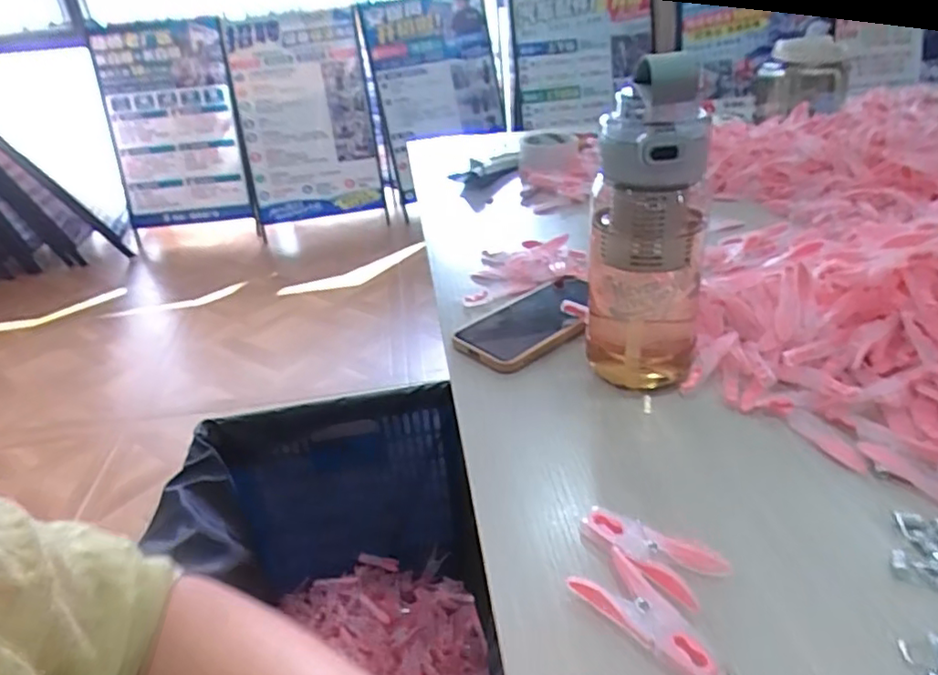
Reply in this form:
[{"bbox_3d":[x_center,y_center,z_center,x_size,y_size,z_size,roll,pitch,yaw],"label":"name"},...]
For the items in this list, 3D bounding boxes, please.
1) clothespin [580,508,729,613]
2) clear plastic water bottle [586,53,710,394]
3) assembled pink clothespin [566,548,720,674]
[{"bbox_3d":[0.100,0.117,0.347,0.039,0.018,0.075,-25,36,-31],"label":"clothespin"},{"bbox_3d":[0.127,-0.075,0.451,0.084,0.227,0.097,5,32,16],"label":"clear plastic water bottle"},{"bbox_3d":[0.087,0.140,0.309,0.032,0.015,0.077,-21,34,-25],"label":"assembled pink clothespin"}]

